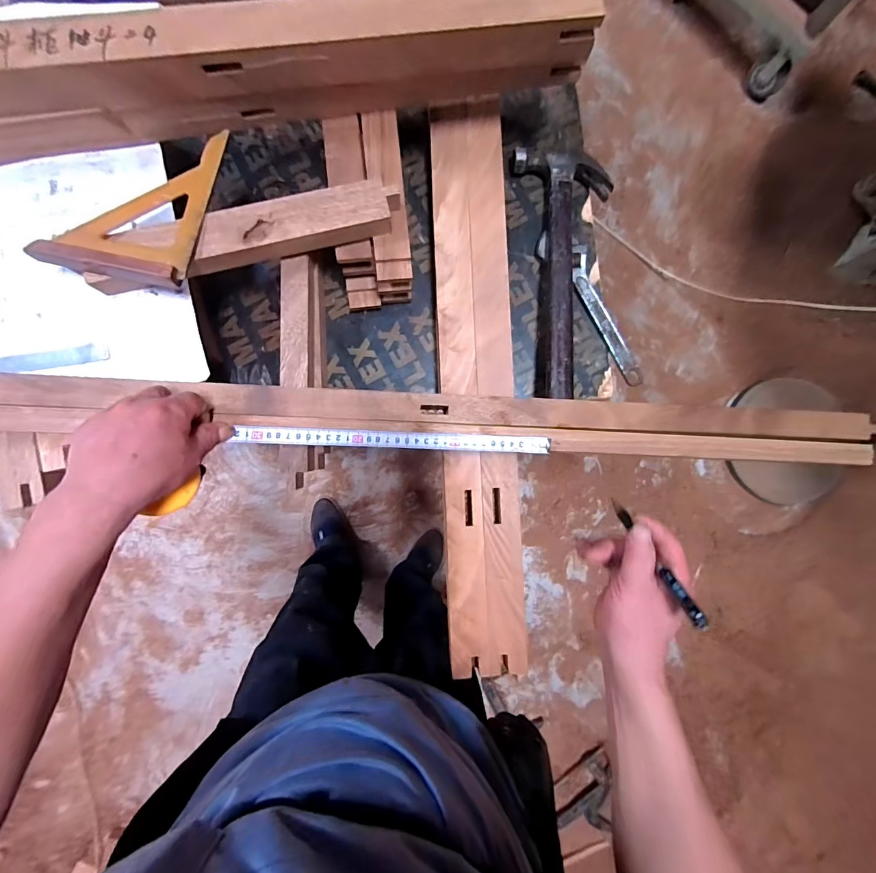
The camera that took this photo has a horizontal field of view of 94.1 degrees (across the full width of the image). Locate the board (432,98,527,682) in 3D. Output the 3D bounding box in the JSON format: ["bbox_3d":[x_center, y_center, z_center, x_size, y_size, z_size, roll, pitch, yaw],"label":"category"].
[{"bbox_3d":[0.051,-0.065,0.508,0.093,0.028,0.699,-2,87,-3],"label":"board"}]

